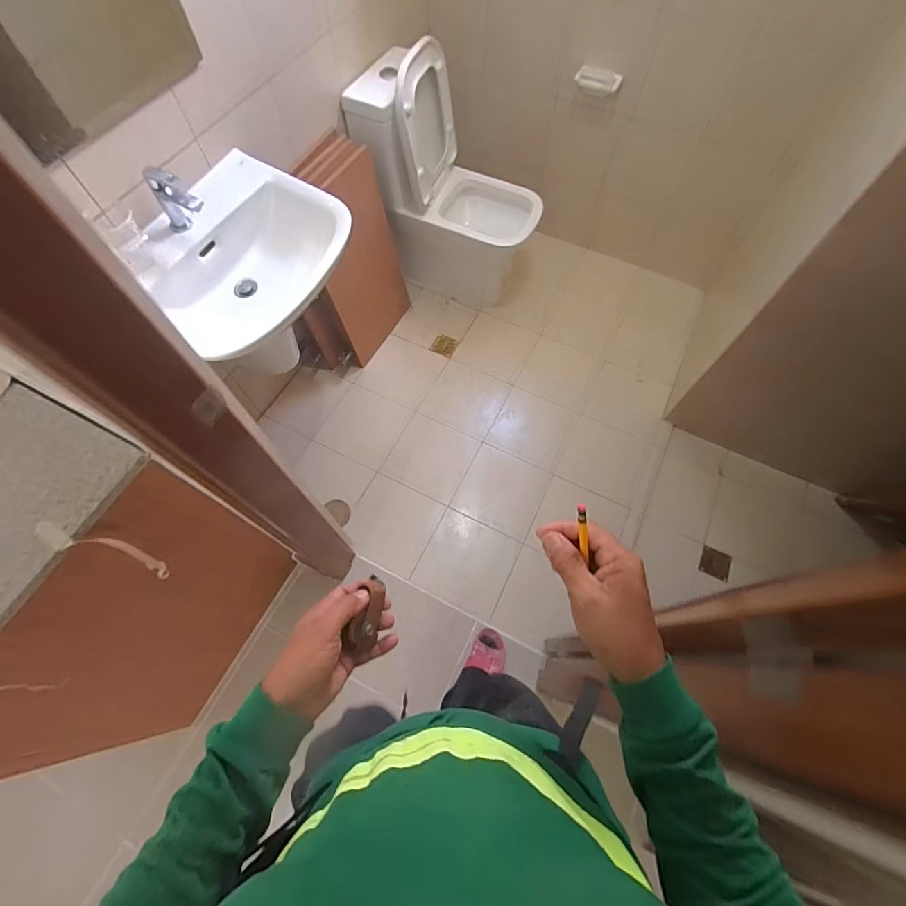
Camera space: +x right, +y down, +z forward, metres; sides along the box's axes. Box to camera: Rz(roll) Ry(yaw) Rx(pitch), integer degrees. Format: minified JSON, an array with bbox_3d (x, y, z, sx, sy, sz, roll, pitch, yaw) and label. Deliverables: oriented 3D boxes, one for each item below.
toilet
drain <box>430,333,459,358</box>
[{"bbox_3d":[0.006,-1.002,1.712,0.688,0.766,0.334,19,66,8],"label":"toilet"},{"bbox_3d":[-0.036,-0.472,1.906,0.103,0.015,0.093,22,69,8],"label":"drain"}]

